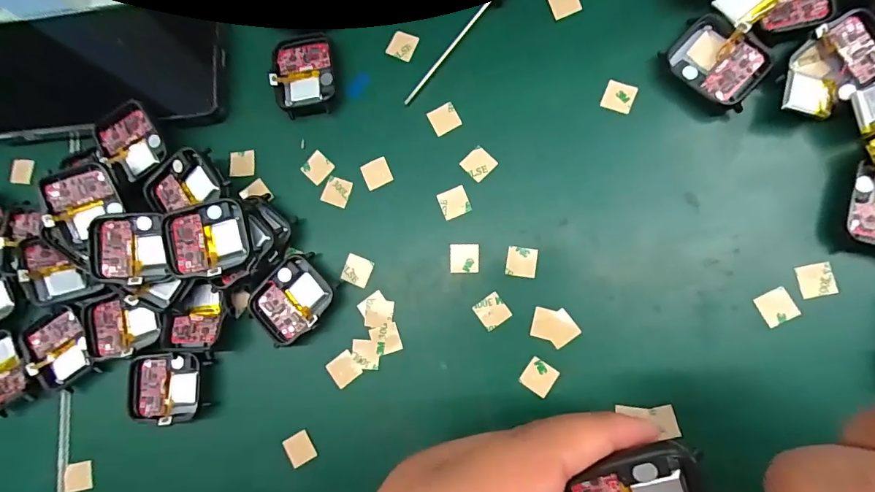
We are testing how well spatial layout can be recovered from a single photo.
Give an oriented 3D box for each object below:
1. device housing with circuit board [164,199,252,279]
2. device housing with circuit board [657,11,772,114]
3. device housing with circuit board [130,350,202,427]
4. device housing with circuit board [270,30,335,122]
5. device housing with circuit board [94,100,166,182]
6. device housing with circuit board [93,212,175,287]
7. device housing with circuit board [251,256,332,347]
[{"bbox_3d":[-0.119,-0.003,0.227,0.040,0.006,0.038,-8,84,-8],"label":"device housing with circuit board"},{"bbox_3d":[0.141,-0.093,0.221,0.044,0.010,0.035,40,90,7],"label":"device housing with circuit board"},{"bbox_3d":[-0.150,0.078,0.245,0.039,0.016,0.036,-4,85,5],"label":"device housing with circuit board"},{"bbox_3d":[-0.076,-0.099,0.253,0.035,0.007,0.045,-7,85,5],"label":"device housing with circuit board"},{"bbox_3d":[-0.177,-0.061,0.254,0.033,0.010,0.041,-29,84,3],"label":"device housing with circuit board"},{"bbox_3d":[-0.164,0.002,0.235,0.038,0.010,0.037,-3,88,-7],"label":"device housing with circuit board"},{"bbox_3d":[-0.080,0.030,0.239,0.043,0.011,0.036,-43,83,1],"label":"device housing with circuit board"}]

